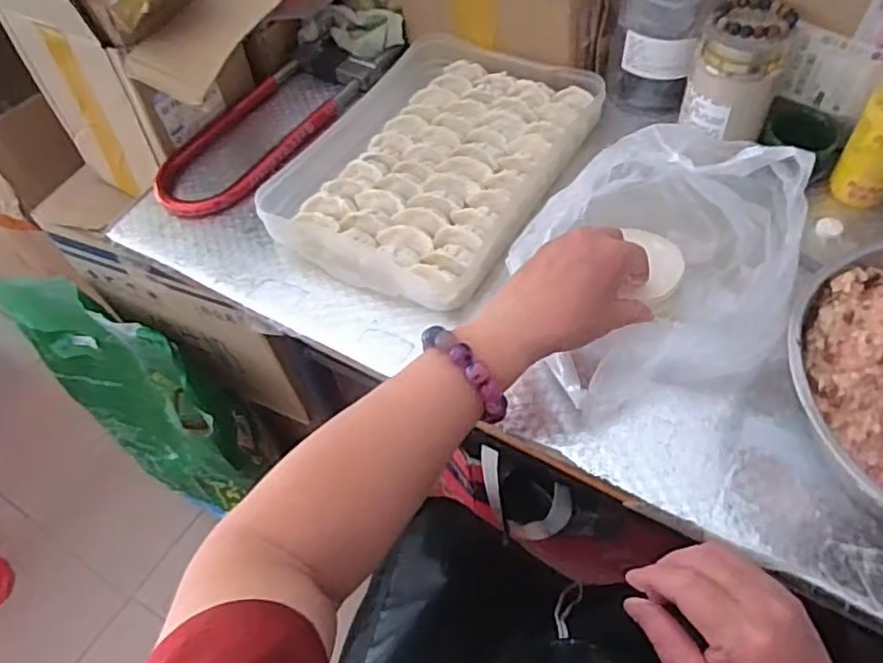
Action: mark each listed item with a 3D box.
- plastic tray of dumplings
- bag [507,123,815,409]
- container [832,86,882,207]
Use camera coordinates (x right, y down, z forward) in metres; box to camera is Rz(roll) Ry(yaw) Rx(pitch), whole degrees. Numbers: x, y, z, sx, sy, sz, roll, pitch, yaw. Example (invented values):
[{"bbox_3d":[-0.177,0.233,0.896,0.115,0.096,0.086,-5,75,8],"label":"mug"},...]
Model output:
[{"bbox_3d":[-0.005,-0.165,0.619,0.232,0.039,0.303,21,59,19],"label":"plastic tray of dumplings"},{"bbox_3d":[0.156,-0.055,0.469,0.184,0.130,0.163,-7,54,1],"label":"bag"},{"bbox_3d":[0.363,-0.153,0.536,0.047,0.085,0.051,29,62,24],"label":"container"}]

